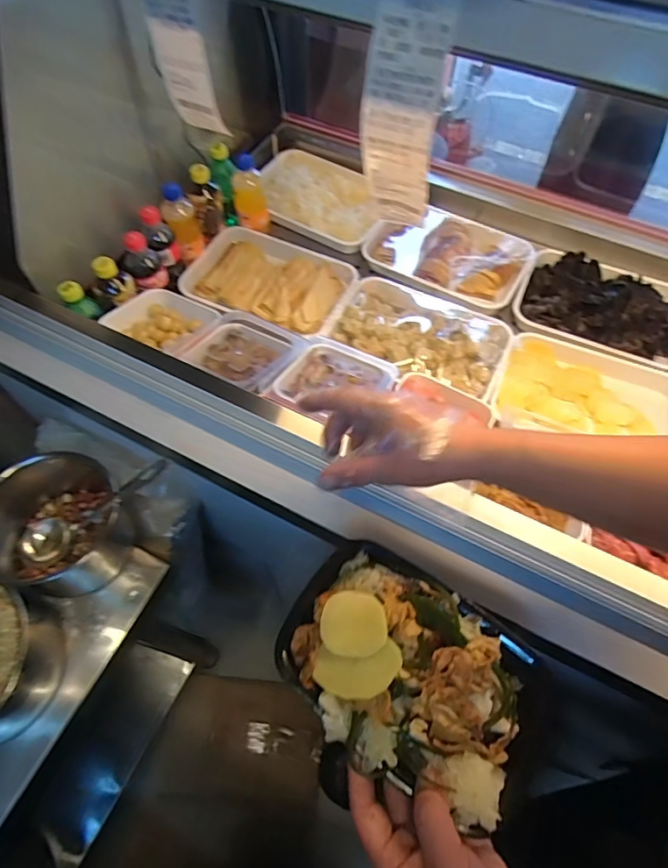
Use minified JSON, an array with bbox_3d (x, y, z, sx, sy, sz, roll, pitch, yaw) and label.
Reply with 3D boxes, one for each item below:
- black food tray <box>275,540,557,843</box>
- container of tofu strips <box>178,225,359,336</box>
[{"bbox_3d":[0.054,0.192,0.387,0.202,0.048,0.164,30,64,16],"label":"black food tray"},{"bbox_3d":[-0.119,-0.290,0.936,0.302,0.054,0.205,21,62,12],"label":"container of tofu strips"}]

